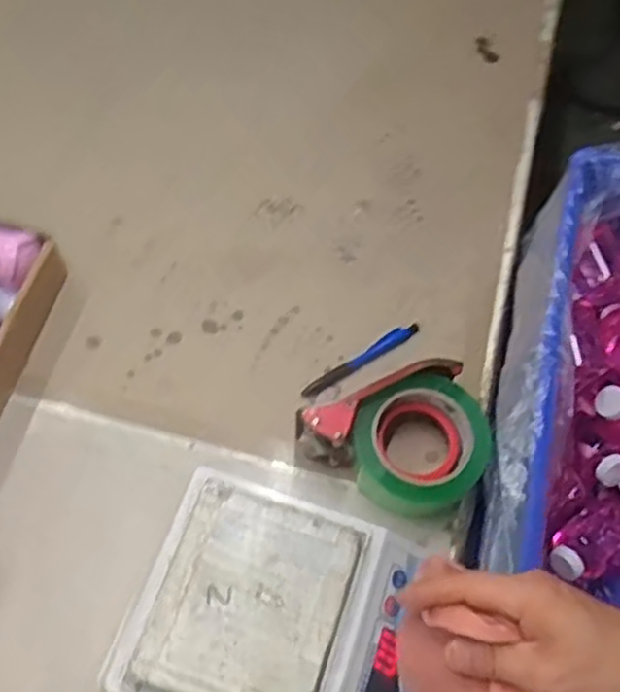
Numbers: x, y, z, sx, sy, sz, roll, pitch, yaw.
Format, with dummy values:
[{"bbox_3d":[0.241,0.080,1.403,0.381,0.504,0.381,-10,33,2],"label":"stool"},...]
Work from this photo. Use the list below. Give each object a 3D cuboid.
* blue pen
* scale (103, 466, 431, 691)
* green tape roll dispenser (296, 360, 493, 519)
[{"bbox_3d":[0.047,0.012,0.684,0.124,0.010,0.015,-30,67,-18],"label":"blue pen"},{"bbox_3d":[-0.015,0.203,0.539,0.212,0.075,0.167,19,62,7],"label":"scale"},{"bbox_3d":[0.076,0.086,0.607,0.140,0.064,0.103,-19,64,-13],"label":"green tape roll dispenser"}]

